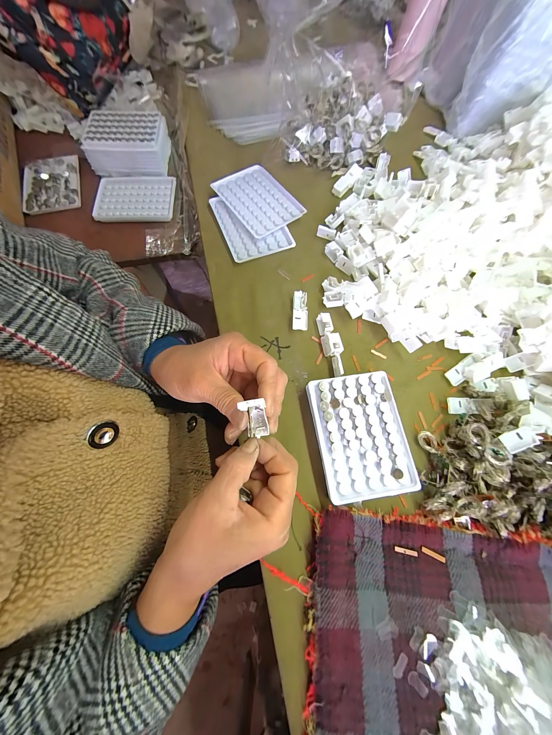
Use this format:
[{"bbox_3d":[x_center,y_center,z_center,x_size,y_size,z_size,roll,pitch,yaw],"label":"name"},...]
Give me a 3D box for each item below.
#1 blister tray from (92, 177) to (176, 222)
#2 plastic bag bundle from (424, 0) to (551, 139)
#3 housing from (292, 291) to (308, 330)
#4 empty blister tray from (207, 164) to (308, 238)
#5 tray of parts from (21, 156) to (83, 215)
[{"bbox_3d":[-0.247,-0.297,0.435,0.130,0.015,0.094,-3,72,-4],"label":"blister tray"},{"bbox_3d":[0.377,-0.520,0.377,0.179,0.182,0.198,9,72,0],"label":"plastic bag bundle"},{"bbox_3d":[0.032,-0.075,0.329,0.020,0.010,0.054,4,72,-1],"label":"housing"},{"bbox_3d":[-0.027,-0.261,0.386,0.092,0.016,0.124,-36,77,-13],"label":"empty blister tray"},{"bbox_3d":[-0.401,-0.327,0.436,0.099,0.011,0.120,-15,73,-7],"label":"tray of parts"}]

